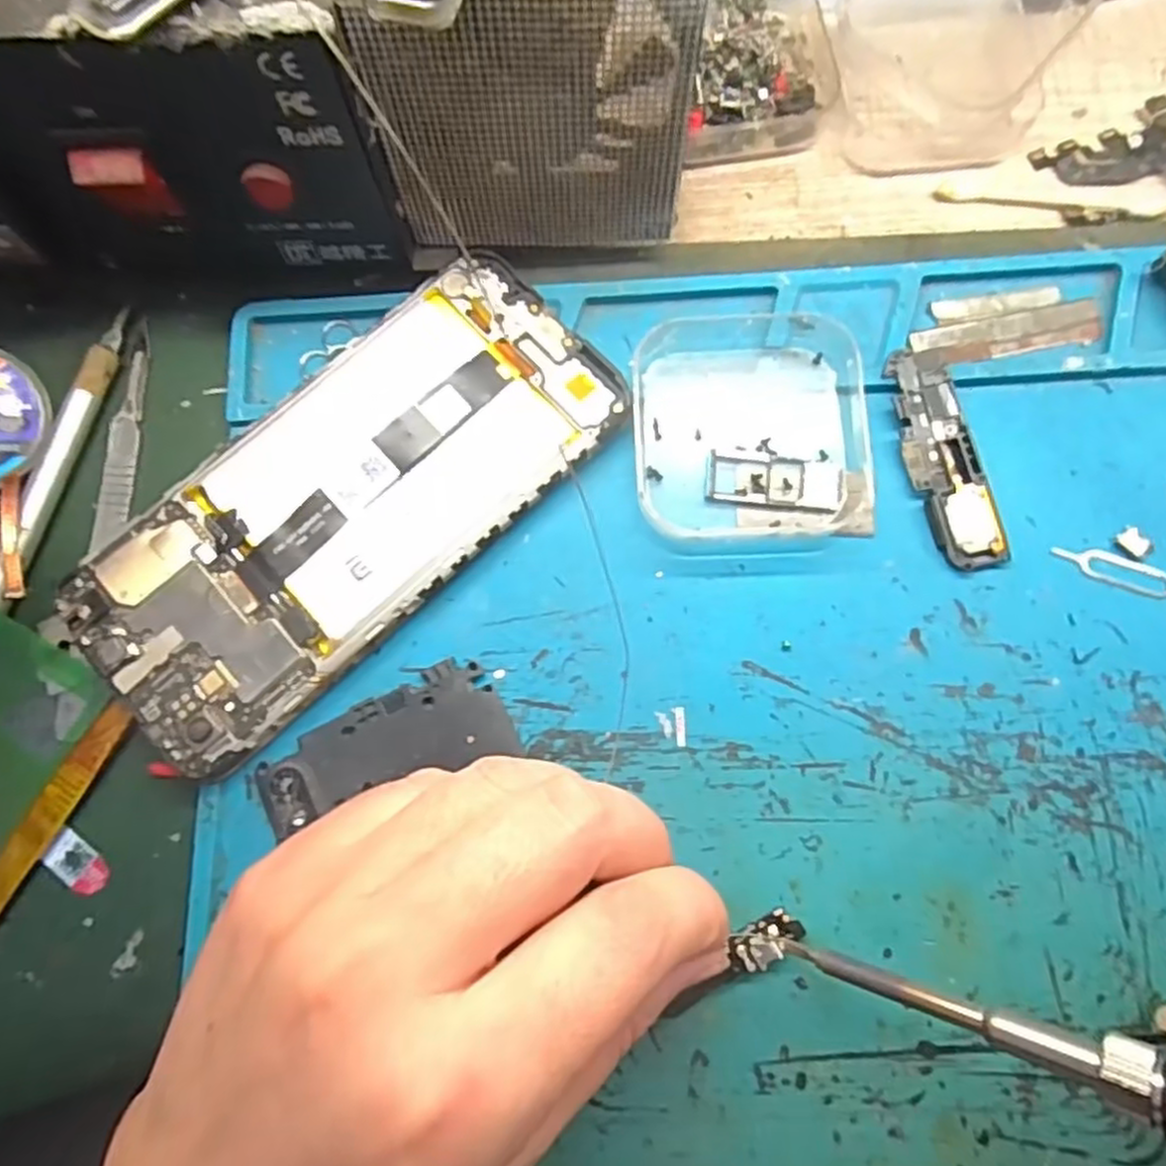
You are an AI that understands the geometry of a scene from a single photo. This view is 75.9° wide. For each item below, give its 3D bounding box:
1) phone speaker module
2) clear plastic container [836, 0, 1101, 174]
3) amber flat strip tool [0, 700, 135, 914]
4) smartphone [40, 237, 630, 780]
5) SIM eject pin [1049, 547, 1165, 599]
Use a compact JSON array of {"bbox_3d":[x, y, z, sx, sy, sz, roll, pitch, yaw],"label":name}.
[{"bbox_3d":[0.103,-0.036,0.214,0.020,0.006,0.066,-11,76,-1],"label":"phone speaker module"},{"bbox_3d":[0.120,-0.175,0.238,0.072,0.034,0.072,7,76,4],"label":"clear plastic container"},{"bbox_3d":[-0.152,0.074,0.199,0.011,0.004,0.095,29,79,8],"label":"amber flat strip tool"},{"bbox_3d":[-0.066,-0.023,0.213,0.163,0.013,0.071,-42,78,-8],"label":"smartphone"},{"bbox_3d":[0.147,-0.004,0.207,0.033,0.004,0.009,22,91,8],"label":"SIM eject pin"}]

